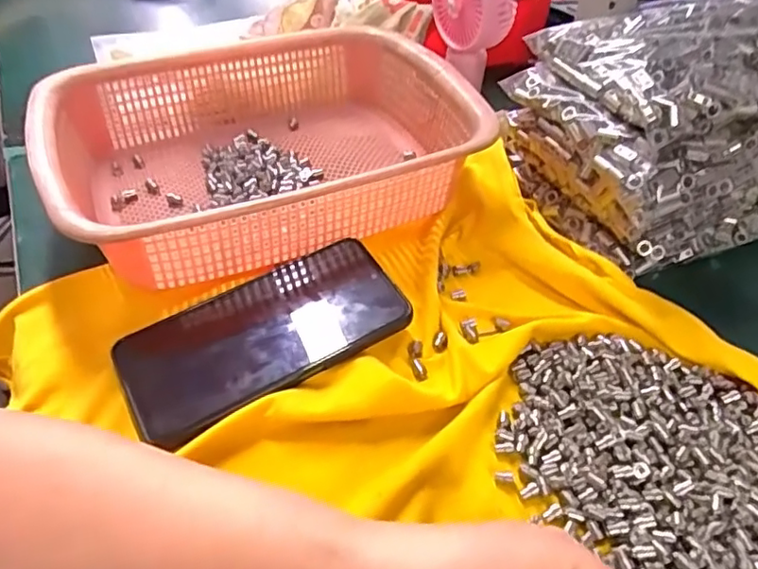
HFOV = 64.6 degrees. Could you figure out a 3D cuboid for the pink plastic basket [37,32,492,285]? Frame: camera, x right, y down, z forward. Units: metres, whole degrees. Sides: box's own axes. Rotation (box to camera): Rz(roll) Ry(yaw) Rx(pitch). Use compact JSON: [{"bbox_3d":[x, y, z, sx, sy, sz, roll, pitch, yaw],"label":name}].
[{"bbox_3d":[-0.080,-0.104,0.435,0.279,0.071,0.211,-17,48,-19],"label":"pink plastic basket"}]

